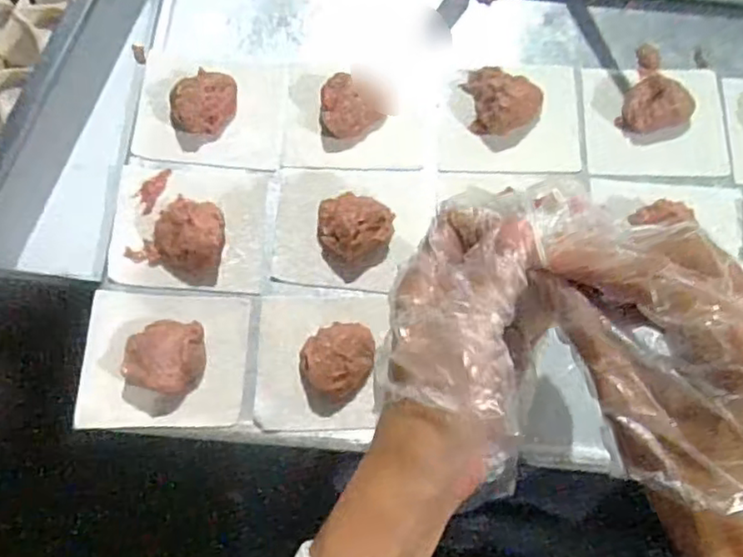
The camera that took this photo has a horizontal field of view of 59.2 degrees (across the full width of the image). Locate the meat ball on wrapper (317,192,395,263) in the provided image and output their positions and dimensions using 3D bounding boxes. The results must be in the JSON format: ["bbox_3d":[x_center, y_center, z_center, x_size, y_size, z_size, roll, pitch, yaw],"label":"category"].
[{"bbox_3d":[-0.011,-0.028,0.366,0.042,0.024,0.037,21,74,6],"label":"meat ball on wrapper"}]

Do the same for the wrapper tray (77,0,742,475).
[{"bbox_3d":[0.082,-0.050,0.377,0.448,0.024,0.295,5,73,1],"label":"wrapper tray"}]

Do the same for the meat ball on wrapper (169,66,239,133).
[{"bbox_3d":[-0.100,-0.104,0.388,0.034,0.022,0.033,1,73,0],"label":"meat ball on wrapper"}]

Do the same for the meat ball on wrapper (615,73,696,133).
[{"bbox_3d":[0.170,-0.102,0.392,0.036,0.021,0.036,0,73,-1],"label":"meat ball on wrapper"}]

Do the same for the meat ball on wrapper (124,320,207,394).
[{"bbox_3d":[-0.109,0.040,0.343,0.039,0.018,0.037,0,73,-1],"label":"meat ball on wrapper"}]

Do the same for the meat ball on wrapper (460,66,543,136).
[{"bbox_3d":[0.075,-0.107,0.391,0.046,0.023,0.040,40,77,11],"label":"meat ball on wrapper"}]

